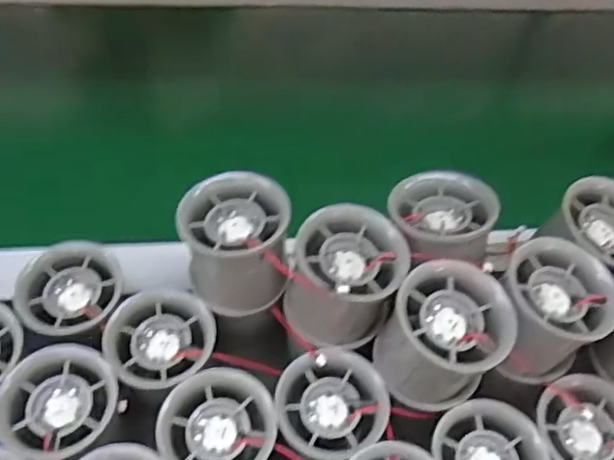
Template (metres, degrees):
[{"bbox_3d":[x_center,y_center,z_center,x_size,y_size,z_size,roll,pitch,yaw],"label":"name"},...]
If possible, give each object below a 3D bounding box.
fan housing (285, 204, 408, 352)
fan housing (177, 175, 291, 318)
[{"bbox_3d":[0.019,0.026,0.325,0.053,0.057,0.055,2,52,-3],"label":"fan housing"},{"bbox_3d":[-0.037,0.008,0.332,0.054,0.058,0.050,2,52,-3],"label":"fan housing"}]

